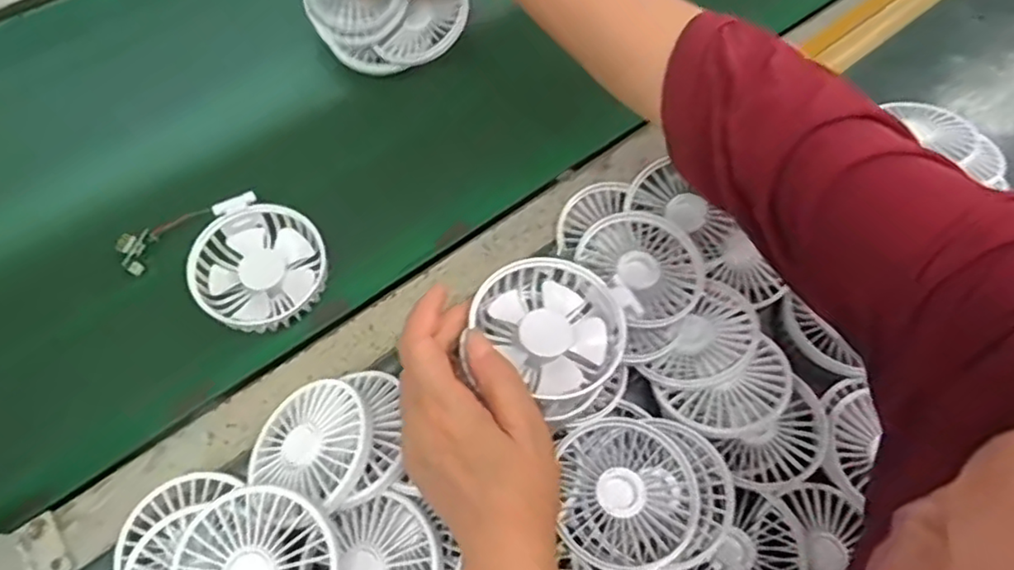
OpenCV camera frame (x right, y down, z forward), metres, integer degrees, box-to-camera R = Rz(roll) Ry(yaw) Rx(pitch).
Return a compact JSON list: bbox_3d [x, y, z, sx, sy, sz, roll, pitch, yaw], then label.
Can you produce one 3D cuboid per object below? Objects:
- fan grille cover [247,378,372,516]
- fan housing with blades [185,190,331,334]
[{"bbox_3d":[-0.119,0.091,0.384,0.084,0.012,0.069,6,64,33],"label":"fan grille cover"},{"bbox_3d":[-0.178,-0.016,0.451,0.088,0.026,0.097,-40,74,-17],"label":"fan housing with blades"}]

